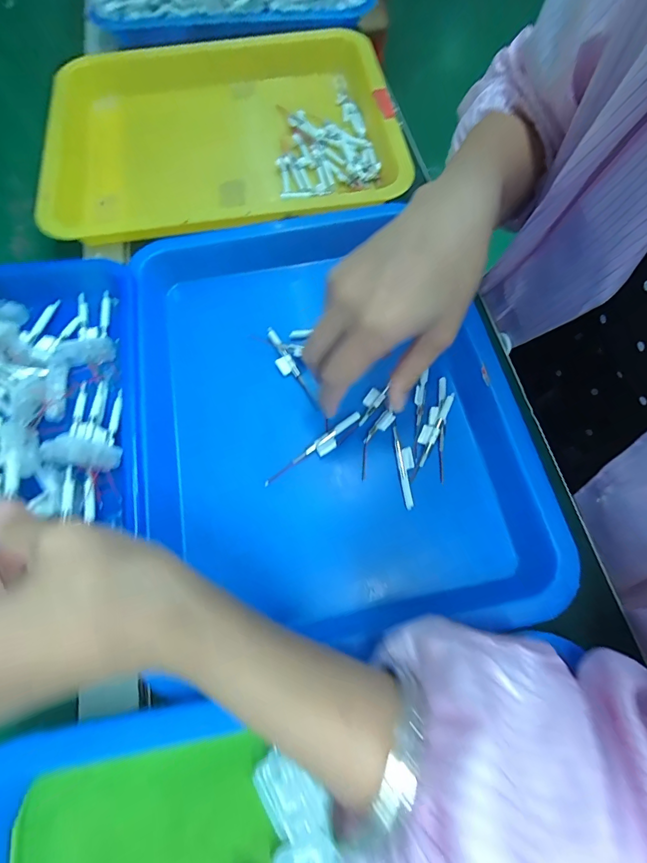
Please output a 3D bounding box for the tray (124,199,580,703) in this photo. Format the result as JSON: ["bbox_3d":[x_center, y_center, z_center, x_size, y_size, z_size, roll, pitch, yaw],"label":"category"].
[{"bbox_3d":[-0.002,-0.018,0.308,0.279,0.066,0.325,-12,69,-3],"label":"tray"}]

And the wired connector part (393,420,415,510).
[{"bbox_3d":[0.058,0.022,0.279,0.011,0.006,0.061,-5,69,-1],"label":"wired connector part"}]

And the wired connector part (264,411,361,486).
[{"bbox_3d":[-0.006,0.013,0.284,0.083,0.004,0.013,-35,72,-11],"label":"wired connector part"}]

